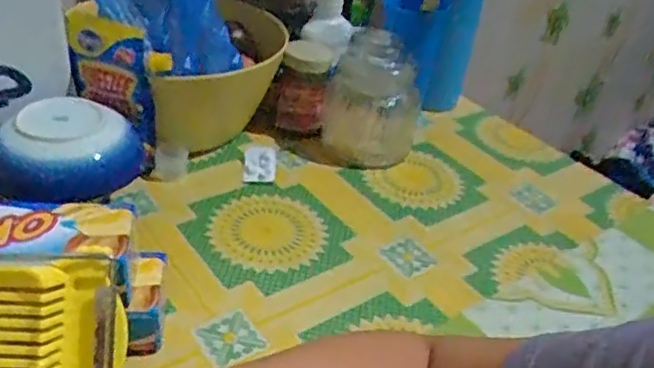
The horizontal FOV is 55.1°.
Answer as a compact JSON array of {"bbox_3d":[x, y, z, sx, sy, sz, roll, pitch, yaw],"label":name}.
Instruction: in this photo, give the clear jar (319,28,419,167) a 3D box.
[{"bbox_3d":[0.053,-0.102,0.736,0.099,0.131,0.108,5,33,-3],"label":"clear jar"}]

